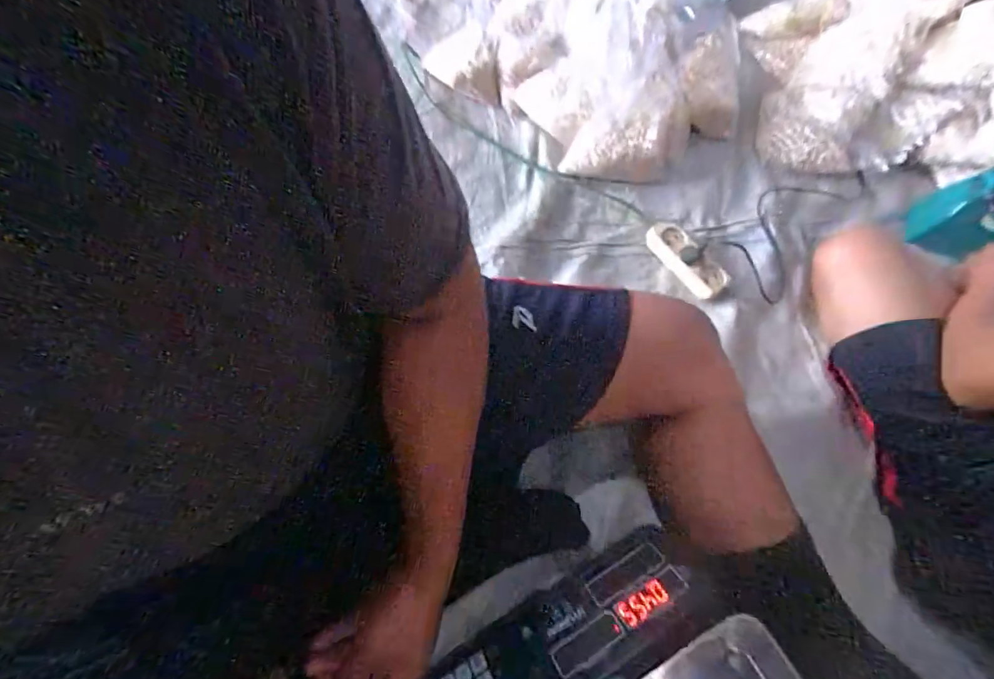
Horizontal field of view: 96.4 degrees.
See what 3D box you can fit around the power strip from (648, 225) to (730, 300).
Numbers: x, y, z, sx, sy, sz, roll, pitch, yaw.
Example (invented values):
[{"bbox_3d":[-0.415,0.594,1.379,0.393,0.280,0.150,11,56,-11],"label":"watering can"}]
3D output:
[{"bbox_3d":[0.282,-0.122,0.669,0.047,0.034,0.136,-31,70,-13],"label":"power strip"}]

